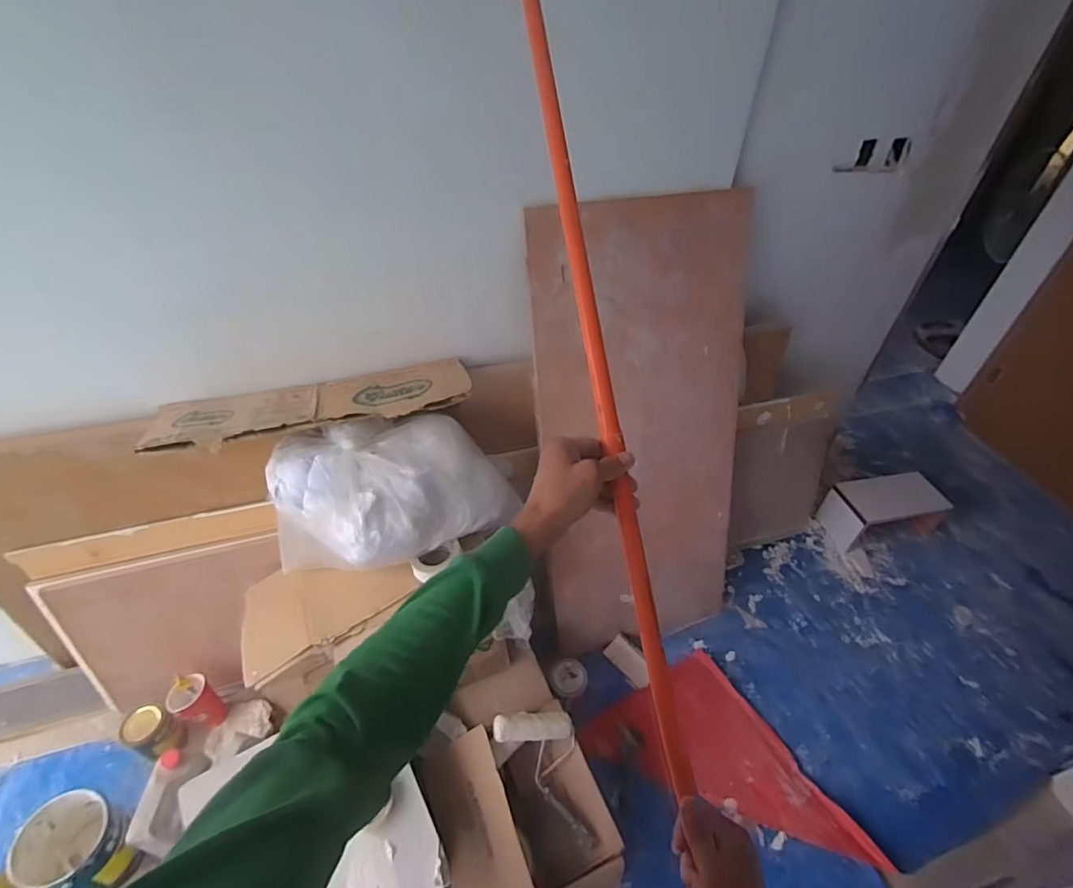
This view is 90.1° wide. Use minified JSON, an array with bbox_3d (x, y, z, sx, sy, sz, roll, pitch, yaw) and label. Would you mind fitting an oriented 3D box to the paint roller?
[{"bbox_3d":[0.021,0.738,1.187,0.189,0.086,0.281,-11,45,-13],"label":"paint roller"}]

